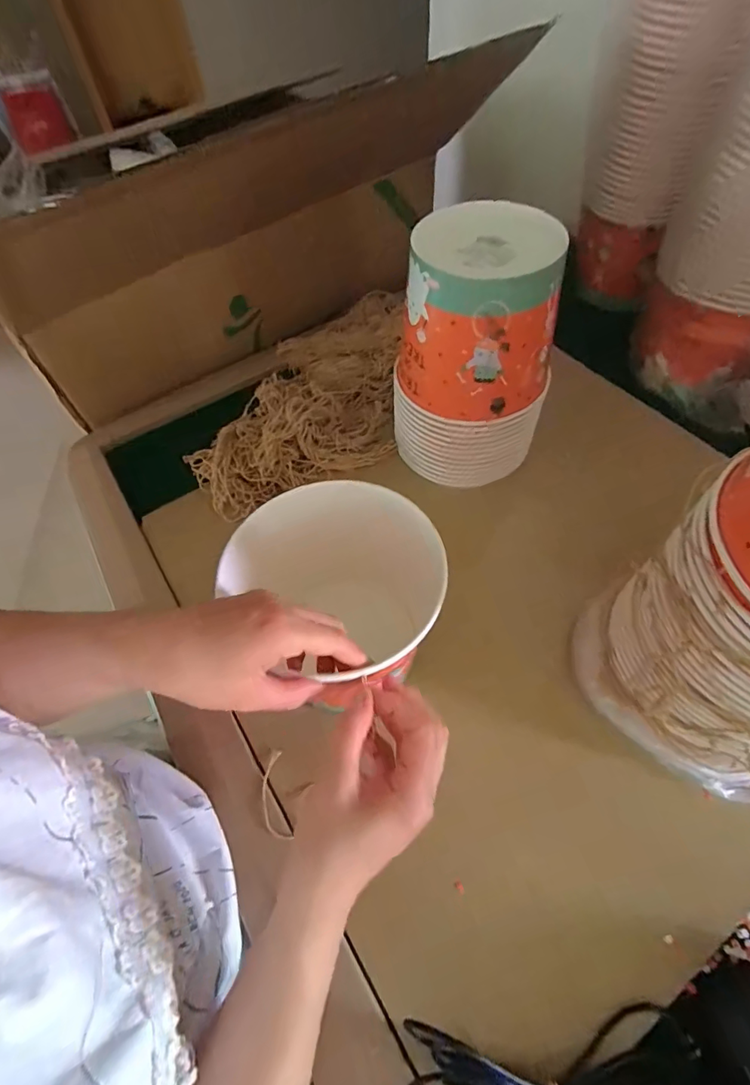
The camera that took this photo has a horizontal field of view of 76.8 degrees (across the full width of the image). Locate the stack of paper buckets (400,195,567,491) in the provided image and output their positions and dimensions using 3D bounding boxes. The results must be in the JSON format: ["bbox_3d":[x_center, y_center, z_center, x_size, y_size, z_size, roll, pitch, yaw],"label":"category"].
[{"bbox_3d":[0.098,-0.188,0.479,0.155,0.213,0.131,21,61,15],"label":"stack of paper buckets"}]

